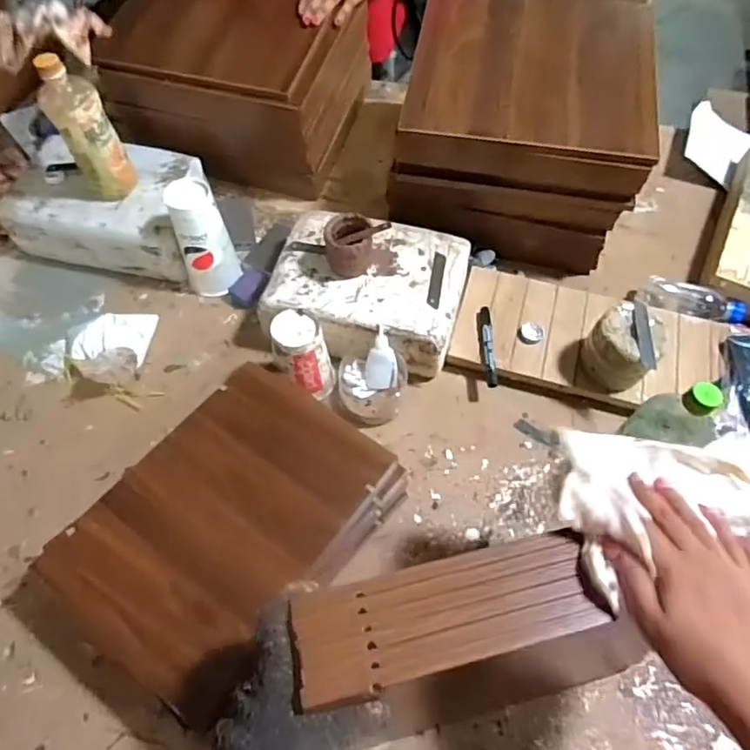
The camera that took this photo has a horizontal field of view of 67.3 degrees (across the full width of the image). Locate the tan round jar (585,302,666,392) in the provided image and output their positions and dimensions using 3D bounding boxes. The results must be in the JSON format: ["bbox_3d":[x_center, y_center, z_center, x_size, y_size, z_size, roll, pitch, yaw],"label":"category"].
[{"bbox_3d":[0.325,-0.034,0.748,0.081,0.089,0.075,0,59,0],"label":"tan round jar"}]

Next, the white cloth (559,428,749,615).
[{"bbox_3d":[0.264,0.110,0.448,0.233,0.060,0.155,3,59,2],"label":"white cloth"}]

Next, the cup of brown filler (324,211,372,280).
[{"bbox_3d":[-0.035,-0.172,0.762,0.061,0.067,0.069,2,59,1],"label":"cup of brown filler"}]

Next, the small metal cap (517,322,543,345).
[{"bbox_3d":[0.222,-0.060,0.805,0.034,0.004,0.039,37,66,20],"label":"small metal cap"}]

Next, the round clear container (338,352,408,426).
[{"bbox_3d":[-0.010,0.020,0.763,0.088,0.061,0.093,0,59,0],"label":"round clear container"}]

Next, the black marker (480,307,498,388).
[{"bbox_3d":[0.159,-0.042,0.786,0.016,0.016,0.127,1,59,1],"label":"black marker"}]

